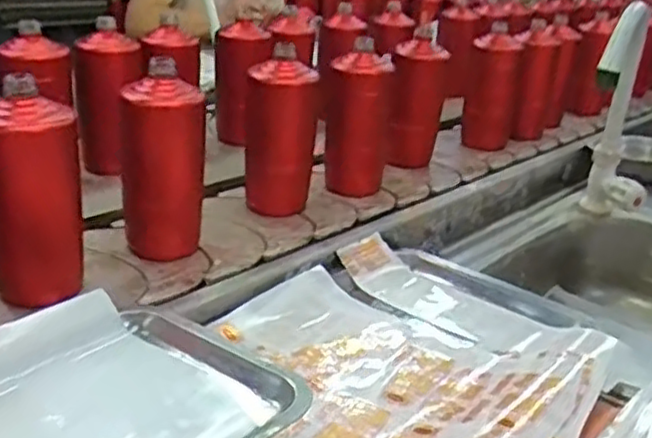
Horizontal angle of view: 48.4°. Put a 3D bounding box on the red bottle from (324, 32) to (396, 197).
[{"bbox_3d":[0.039,-0.115,0.910,0.080,0.174,0.071,6,22,2],"label":"red bottle"}]

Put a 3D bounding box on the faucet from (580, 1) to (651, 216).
[{"bbox_3d":[0.376,-0.132,0.894,0.075,0.113,0.410,15,-18,22],"label":"faucet"}]

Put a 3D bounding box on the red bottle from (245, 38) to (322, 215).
[{"bbox_3d":[-0.051,-0.095,0.848,0.076,0.175,0.061,-2,23,-16],"label":"red bottle"}]

